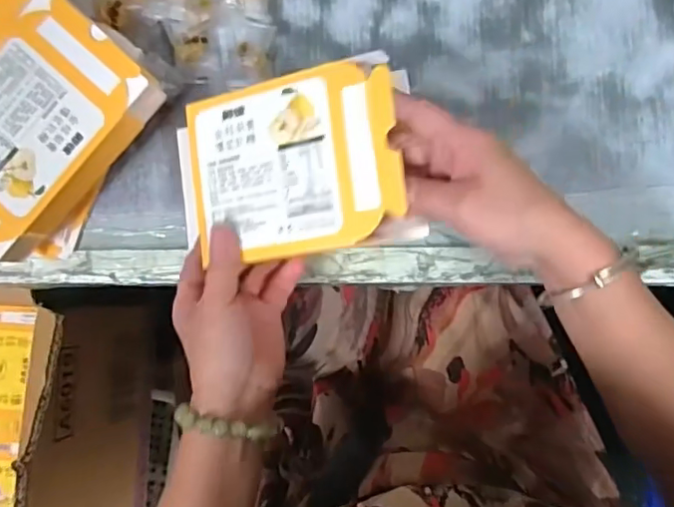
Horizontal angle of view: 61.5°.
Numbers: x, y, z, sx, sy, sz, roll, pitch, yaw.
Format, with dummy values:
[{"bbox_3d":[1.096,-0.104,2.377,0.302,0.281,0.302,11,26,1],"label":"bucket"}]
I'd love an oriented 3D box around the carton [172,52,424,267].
[{"bbox_3d":[-0.030,-0.052,0.340,0.150,0.008,0.106,-9,88,23],"label":"carton"}]

